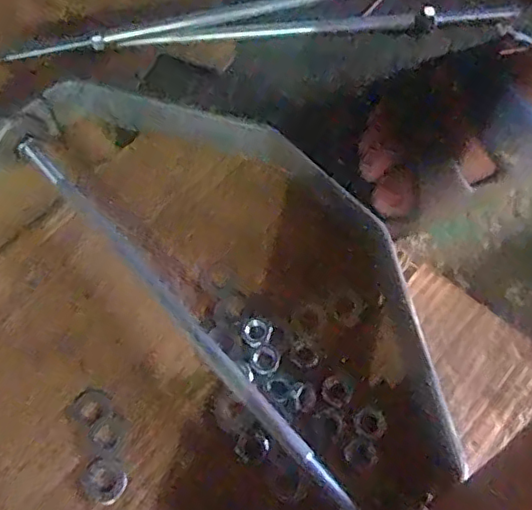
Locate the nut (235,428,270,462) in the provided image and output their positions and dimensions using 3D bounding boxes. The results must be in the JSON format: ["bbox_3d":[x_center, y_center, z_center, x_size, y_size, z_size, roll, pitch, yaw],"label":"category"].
[{"bbox_3d":[-0.008,0.115,0.353,0.020,0.004,0.019,0,67,0],"label":"nut"}]

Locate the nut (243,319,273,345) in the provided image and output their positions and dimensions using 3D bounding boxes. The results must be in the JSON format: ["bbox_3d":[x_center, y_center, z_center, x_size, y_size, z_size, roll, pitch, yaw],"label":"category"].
[{"bbox_3d":[-0.005,0.051,0.381,0.019,0.011,0.016,-10,68,-4],"label":"nut"}]

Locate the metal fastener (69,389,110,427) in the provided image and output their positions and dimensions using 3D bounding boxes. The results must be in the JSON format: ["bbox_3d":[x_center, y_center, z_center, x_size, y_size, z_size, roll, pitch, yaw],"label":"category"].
[{"bbox_3d":[-0.111,0.096,0.369,0.024,0.004,0.021,-40,73,-15],"label":"metal fastener"}]

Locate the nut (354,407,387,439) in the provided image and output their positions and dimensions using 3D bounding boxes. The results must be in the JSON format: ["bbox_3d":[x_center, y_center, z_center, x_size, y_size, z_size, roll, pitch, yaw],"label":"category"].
[{"bbox_3d":[0.064,0.103,0.357,0.018,0.008,0.018,0,67,0],"label":"nut"}]

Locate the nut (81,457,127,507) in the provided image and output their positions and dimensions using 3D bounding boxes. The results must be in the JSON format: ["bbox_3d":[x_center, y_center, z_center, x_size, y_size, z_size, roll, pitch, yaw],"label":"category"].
[{"bbox_3d":[-0.098,0.137,0.354,0.026,0.004,0.024,31,70,12],"label":"nut"}]

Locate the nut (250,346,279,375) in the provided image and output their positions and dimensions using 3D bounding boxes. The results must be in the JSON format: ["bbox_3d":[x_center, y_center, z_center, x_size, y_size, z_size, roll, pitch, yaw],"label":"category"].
[{"bbox_3d":[-0.001,0.066,0.369,0.017,0.004,0.017,0,67,0],"label":"nut"}]

